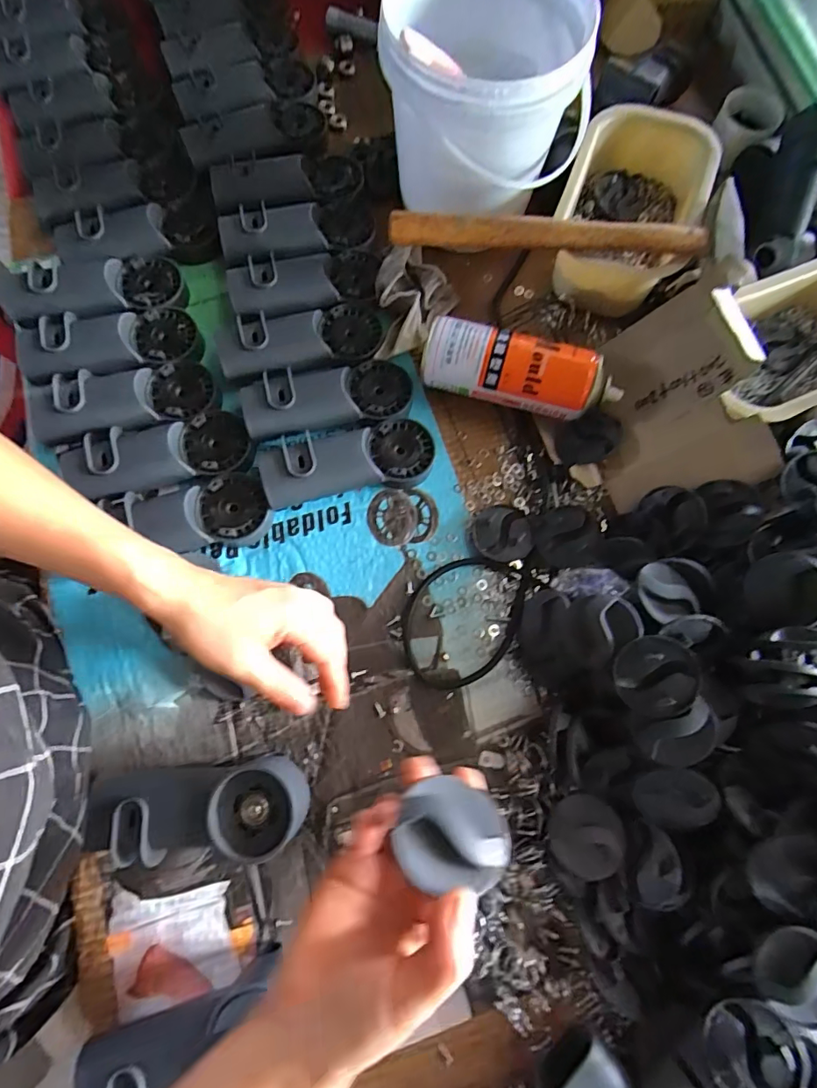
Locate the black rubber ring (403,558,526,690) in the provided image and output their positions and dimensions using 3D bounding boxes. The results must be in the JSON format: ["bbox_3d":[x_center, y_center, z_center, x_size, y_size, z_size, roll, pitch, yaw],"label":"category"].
[{"bbox_3d":[0.048,0.069,0.441,0.097,0.008,0.128,22,78,5],"label":"black rubber ring"}]

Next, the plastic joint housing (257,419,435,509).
[{"bbox_3d":[-0.055,-0.078,0.461,0.161,0.043,0.063,-15,77,-4],"label":"plastic joint housing"}]

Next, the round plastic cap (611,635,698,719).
[{"bbox_3d":[0.180,0.097,0.356,0.056,0.015,0.056,2,97,16],"label":"round plastic cap"}]

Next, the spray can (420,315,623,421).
[{"bbox_3d":[0.105,-0.159,0.473,0.185,0.070,0.059,17,77,4],"label":"spray can"}]

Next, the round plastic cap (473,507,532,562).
[{"bbox_3d":[0.089,-0.010,0.462,0.052,0.019,0.052,0,77,0],"label":"round plastic cap"}]

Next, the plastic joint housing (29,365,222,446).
[{"bbox_3d":[-0.268,-0.139,0.460,0.164,0.031,0.064,-12,77,-3],"label":"plastic joint housing"}]

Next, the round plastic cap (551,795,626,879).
[{"bbox_3d":[0.139,0.226,0.379,0.055,0.015,0.055,-5,64,10],"label":"round plastic cap"}]

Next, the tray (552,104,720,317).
[{"bbox_3d":[0.224,-0.342,0.505,0.132,0.069,0.197,22,78,5],"label":"tray"}]

